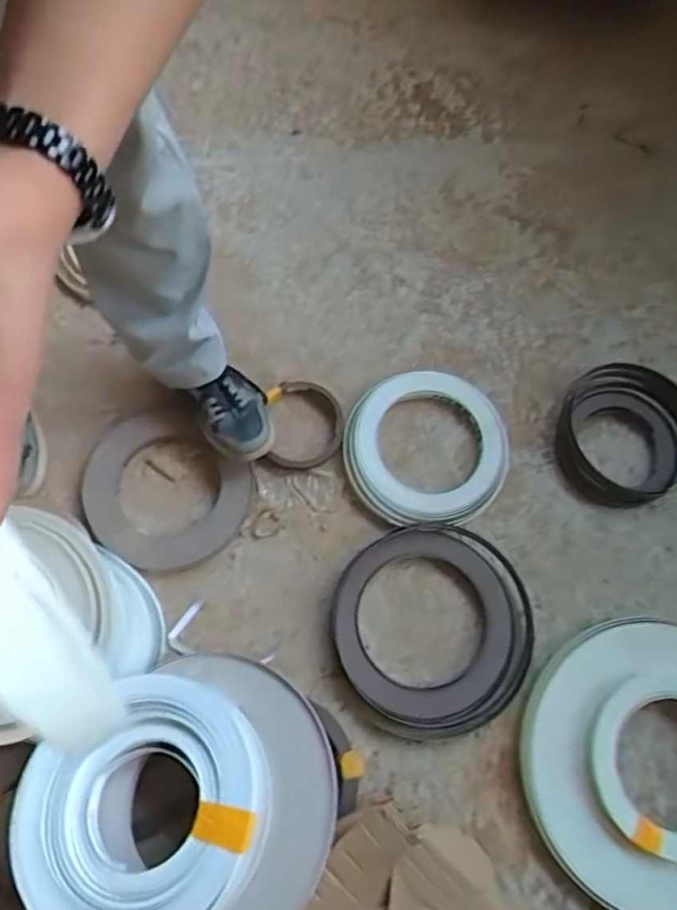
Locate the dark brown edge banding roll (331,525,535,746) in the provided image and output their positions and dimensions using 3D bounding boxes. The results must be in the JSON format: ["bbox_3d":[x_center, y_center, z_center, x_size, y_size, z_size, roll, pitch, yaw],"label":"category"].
[{"bbox_3d":[0.138,0.253,0.927,0.287,0.029,0.294,0,72,0],"label":"dark brown edge banding roll"}]

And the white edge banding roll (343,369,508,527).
[{"bbox_3d":[0.141,-0.018,1.010,0.259,0.039,0.257,1,72,0],"label":"white edge banding roll"}]

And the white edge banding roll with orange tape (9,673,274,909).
[{"bbox_3d":[-0.237,0.433,0.764,0.297,0.028,0.280,-4,60,6],"label":"white edge banding roll with orange tape"}]

